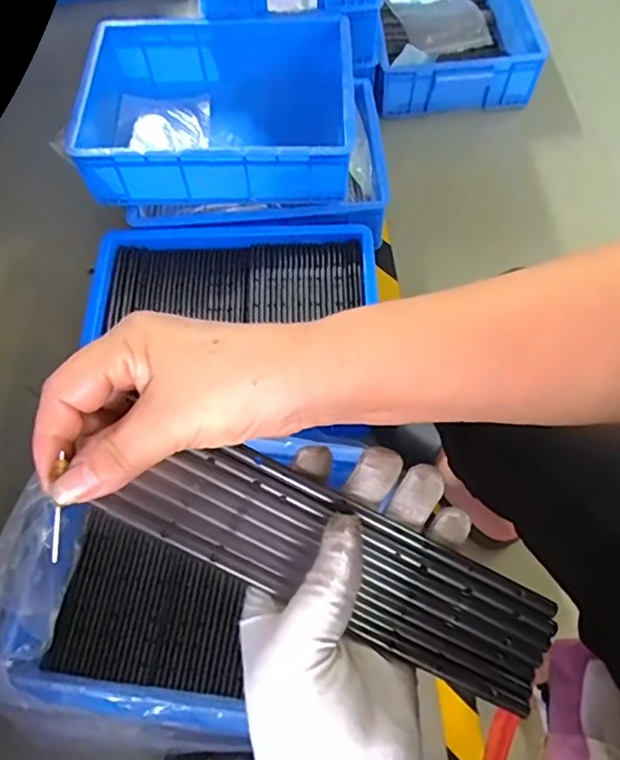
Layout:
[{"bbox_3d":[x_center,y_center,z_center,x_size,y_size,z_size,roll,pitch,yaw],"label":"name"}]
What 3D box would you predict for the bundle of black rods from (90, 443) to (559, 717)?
[{"bbox_3d":[0.017,0.084,0.265,0.206,0.010,0.053,26,67,-3],"label":"bundle of black rods"}]

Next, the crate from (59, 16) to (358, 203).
[{"bbox_3d":[-0.149,-0.438,0.944,0.422,0.118,0.340,0,64,2],"label":"crate"}]

